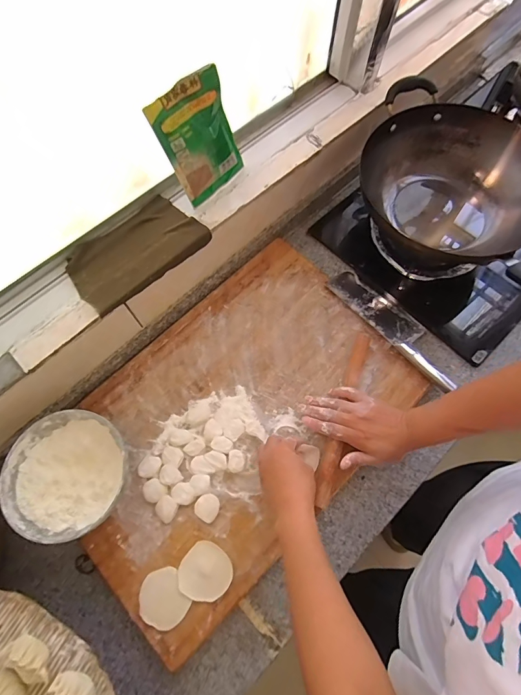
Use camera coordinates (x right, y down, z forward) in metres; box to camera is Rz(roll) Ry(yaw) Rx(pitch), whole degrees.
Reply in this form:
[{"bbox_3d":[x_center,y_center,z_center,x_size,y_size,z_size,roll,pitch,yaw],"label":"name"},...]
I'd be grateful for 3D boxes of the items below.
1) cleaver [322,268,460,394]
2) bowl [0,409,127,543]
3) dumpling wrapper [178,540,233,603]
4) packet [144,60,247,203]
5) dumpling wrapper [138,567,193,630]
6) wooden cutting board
[{"bbox_3d":[0.239,-0.039,0.667,0.084,0.024,0.274,-30,67,-35],"label":"cleaver"},{"bbox_3d":[-0.274,0.186,0.549,0.170,0.074,0.166,-1,69,3],"label":"bowl"},{"bbox_3d":[-0.078,0.319,0.524,0.070,0.004,0.070,1,72,-3],"label":"dumpling wrapper"},{"bbox_3d":[-0.089,-0.312,0.561,0.117,0.153,0.015,-45,54,-12],"label":"packet"},{"bbox_3d":[-0.136,0.350,0.516,0.063,0.004,0.069,-30,70,-9],"label":"dumpling wrapper"},{"bbox_3d":[-0.045,0.110,0.617,0.570,0.042,0.384,-43,72,-13],"label":"wooden cutting board"}]

